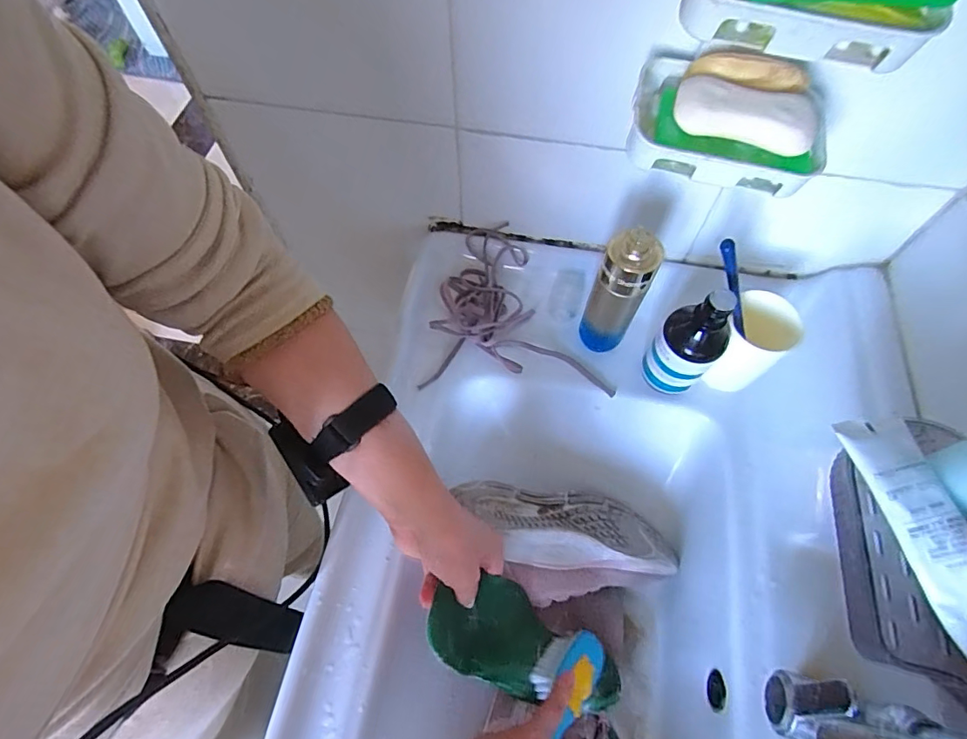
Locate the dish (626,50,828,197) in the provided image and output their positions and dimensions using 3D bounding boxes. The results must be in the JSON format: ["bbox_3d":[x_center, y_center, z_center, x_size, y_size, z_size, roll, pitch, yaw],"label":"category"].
[{"bbox_3d":[0.164,-0.171,0.334,0.119,0.054,0.076,11,63,6],"label":"dish"}]

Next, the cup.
[{"bbox_3d":[0.259,-0.021,0.481,0.060,0.093,0.056,0,62,0],"label":"cup"}]

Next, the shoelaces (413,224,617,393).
[{"bbox_3d":[0.035,-0.066,0.547,0.195,0.050,0.183,-1,62,0],"label":"shoelaces"}]

